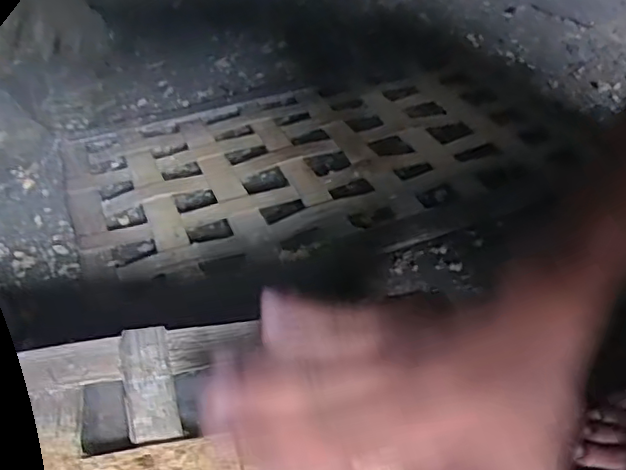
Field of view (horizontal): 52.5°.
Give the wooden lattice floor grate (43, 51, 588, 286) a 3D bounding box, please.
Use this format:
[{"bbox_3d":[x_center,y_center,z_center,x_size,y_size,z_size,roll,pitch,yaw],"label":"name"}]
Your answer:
[{"bbox_3d":[0.004,-0.089,0.679,0.514,0.010,0.324,-17,41,-13],"label":"wooden lattice floor grate"}]

